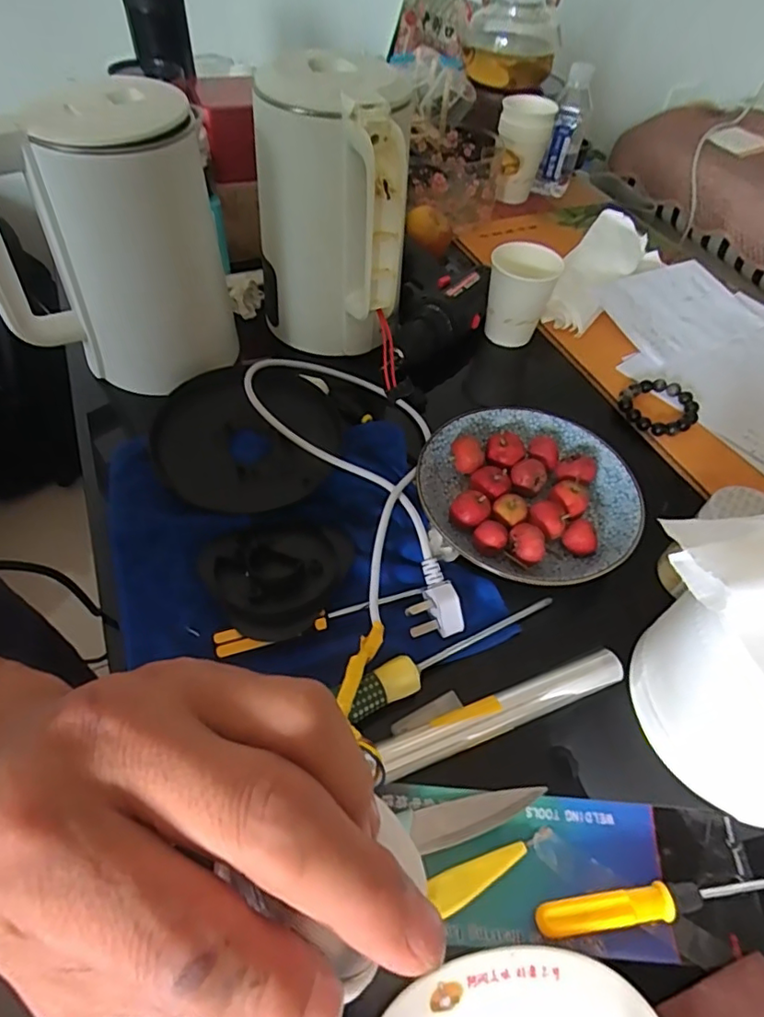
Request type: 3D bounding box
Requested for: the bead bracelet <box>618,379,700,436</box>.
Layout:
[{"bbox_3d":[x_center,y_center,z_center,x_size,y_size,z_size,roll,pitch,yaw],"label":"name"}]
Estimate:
[{"bbox_3d":[0.274,-0.101,0.555,0.069,0.013,0.068,2,54,-3],"label":"bead bracelet"}]

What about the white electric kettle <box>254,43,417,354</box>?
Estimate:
[{"bbox_3d":[-0.049,-0.254,0.511,0.127,0.222,0.130,1,54,-4],"label":"white electric kettle"}]

